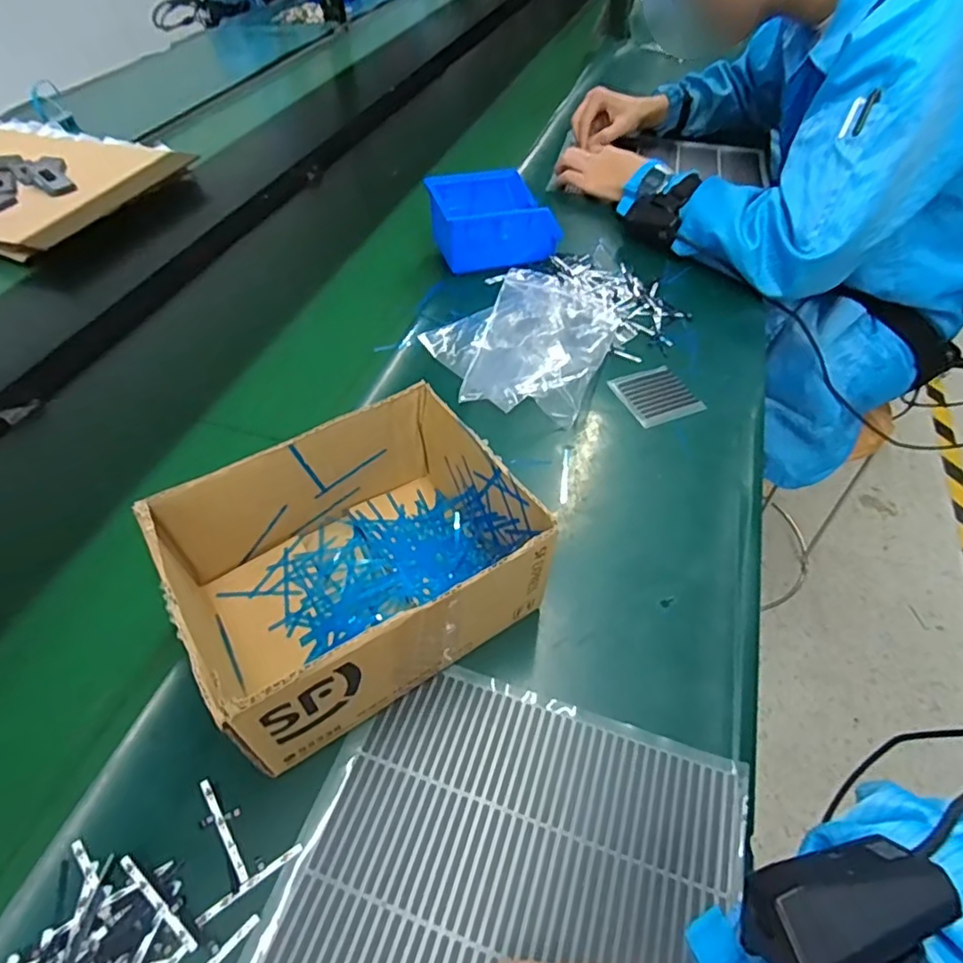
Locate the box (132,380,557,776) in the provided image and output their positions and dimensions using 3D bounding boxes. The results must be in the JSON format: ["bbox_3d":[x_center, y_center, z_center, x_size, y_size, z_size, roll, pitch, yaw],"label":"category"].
[{"bbox_3d":[-0.078,0.052,0.378,0.196,0.105,0.149,-28,56,-23],"label":"box"}]

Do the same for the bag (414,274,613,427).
[{"bbox_3d":[0.044,-0.153,0.604,0.167,0.030,0.217,18,52,13],"label":"bag"}]

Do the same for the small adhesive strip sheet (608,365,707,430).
[{"bbox_3d":[0.169,-0.085,0.574,0.066,0.004,0.071,-19,53,-17],"label":"small adhesive strip sheet"}]

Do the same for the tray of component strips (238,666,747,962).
[{"bbox_3d":[-0.001,0.248,0.283,0.227,0.009,0.305,15,50,12],"label":"tray of component strips"}]

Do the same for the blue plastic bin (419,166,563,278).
[{"bbox_3d":[0.006,-0.316,0.712,0.140,0.060,0.117,-13,50,-9],"label":"blue plastic bin"}]

